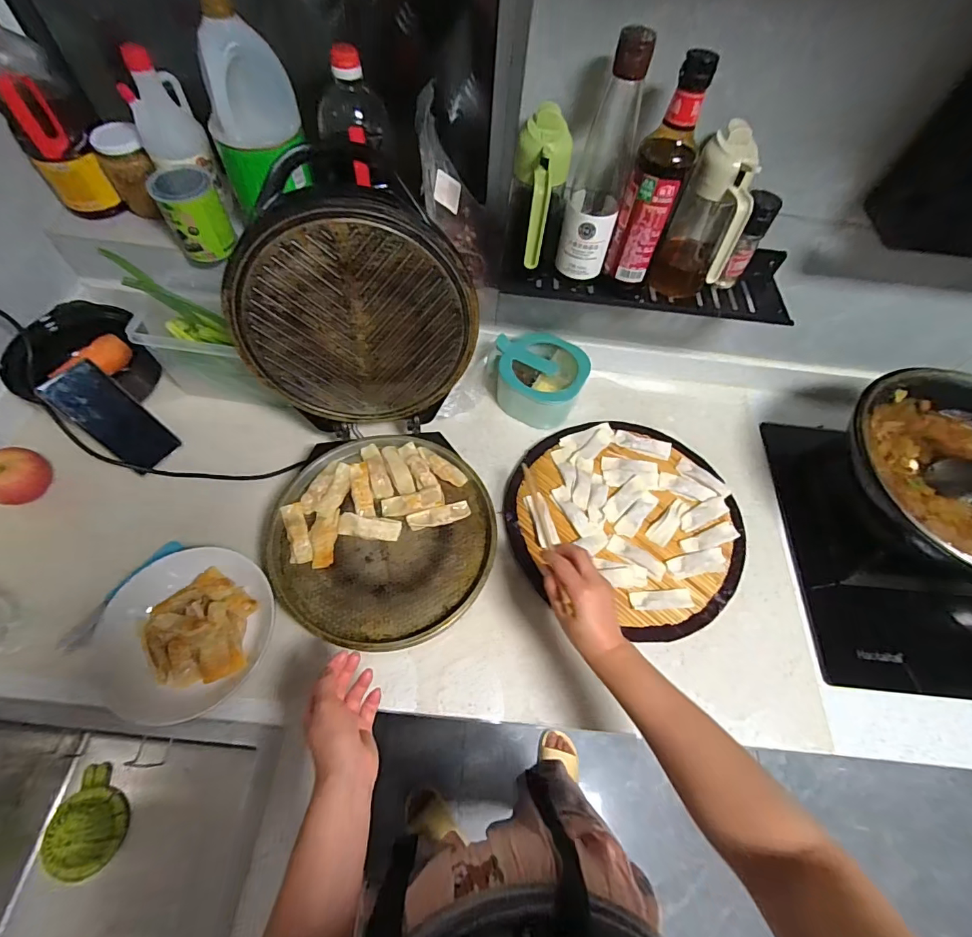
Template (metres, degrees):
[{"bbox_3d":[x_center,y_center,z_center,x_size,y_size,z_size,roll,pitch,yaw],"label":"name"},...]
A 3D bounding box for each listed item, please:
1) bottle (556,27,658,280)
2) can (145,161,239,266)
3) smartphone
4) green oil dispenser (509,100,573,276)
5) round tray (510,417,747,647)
[{"bbox_3d":[0.138,-0.348,0.534,0.063,0.239,0.081,17,61,5],"label":"bottle"},{"bbox_3d":[-0.441,-0.383,0.707,0.086,0.125,0.087,2,61,-3],"label":"can"},{"bbox_3d":[-0.538,-0.072,0.673,0.014,0.161,0.075,4,49,46],"label":"smartphone"},{"bbox_3d":[0.061,-0.315,0.561,0.073,0.168,0.094,9,60,0],"label":"green oil dispenser"},{"bbox_3d":[0.215,0.068,0.706,0.349,0.028,0.317,24,62,9],"label":"round tray"}]

